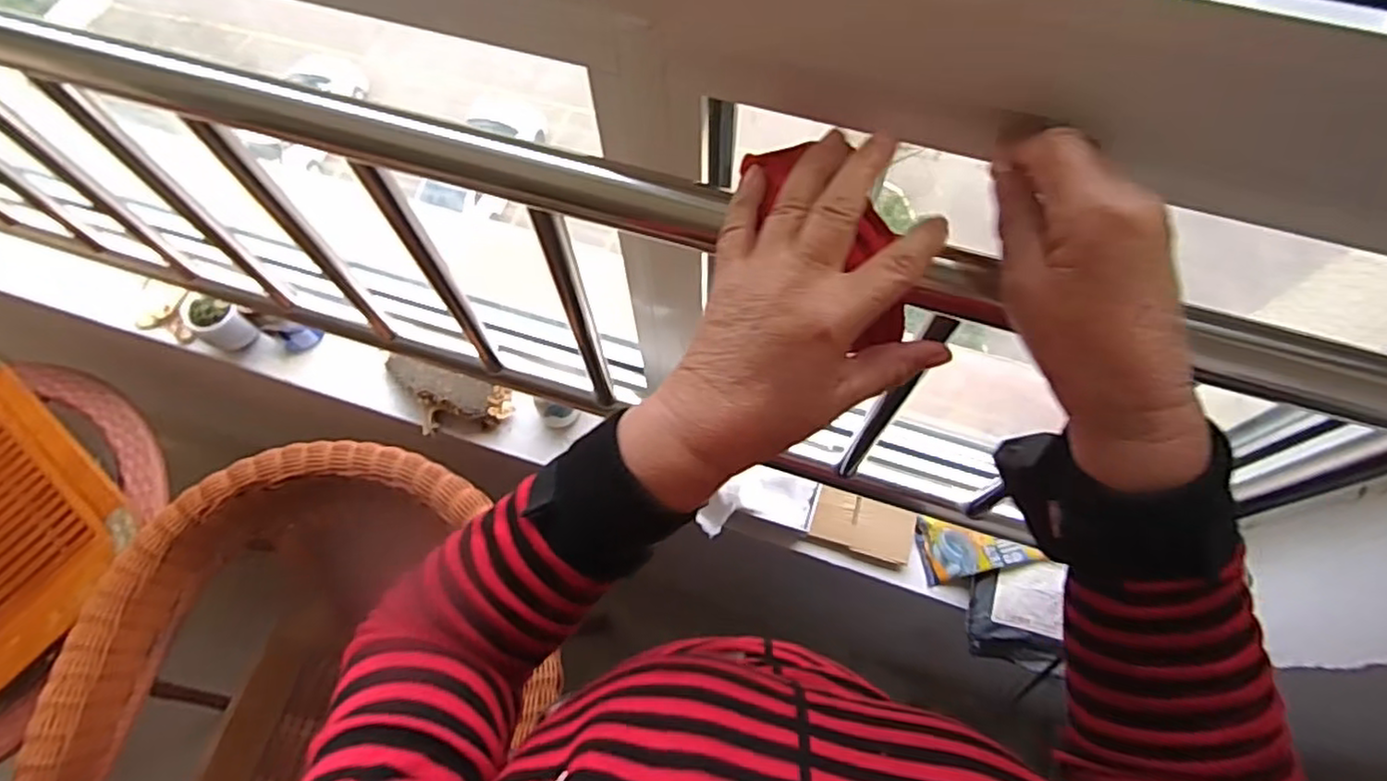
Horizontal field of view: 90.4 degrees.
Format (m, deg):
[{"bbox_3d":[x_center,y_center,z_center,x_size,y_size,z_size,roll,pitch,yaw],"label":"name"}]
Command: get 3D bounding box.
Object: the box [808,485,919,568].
[{"bbox_3d":[0.202,0.159,0.817,0.119,0.019,0.065,17,68,7],"label":"box"}]

